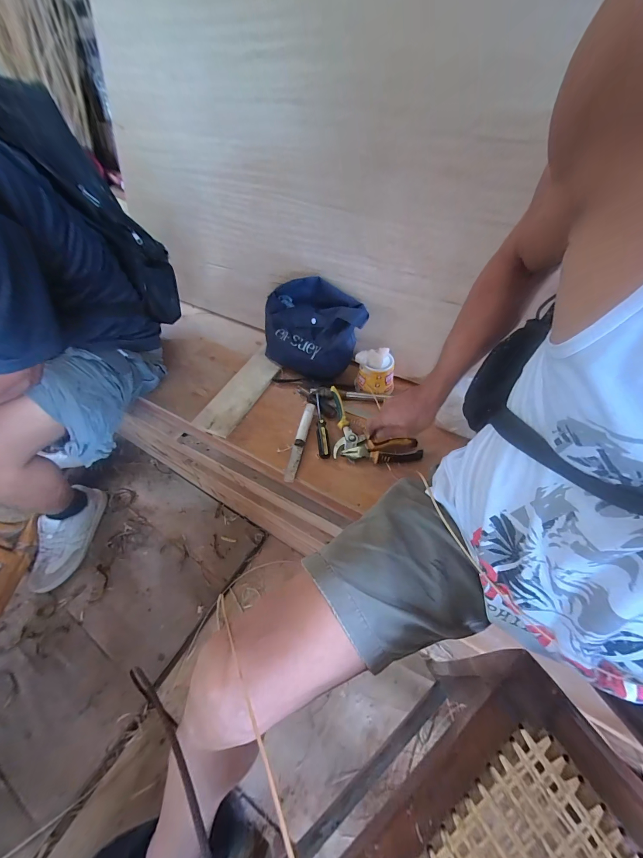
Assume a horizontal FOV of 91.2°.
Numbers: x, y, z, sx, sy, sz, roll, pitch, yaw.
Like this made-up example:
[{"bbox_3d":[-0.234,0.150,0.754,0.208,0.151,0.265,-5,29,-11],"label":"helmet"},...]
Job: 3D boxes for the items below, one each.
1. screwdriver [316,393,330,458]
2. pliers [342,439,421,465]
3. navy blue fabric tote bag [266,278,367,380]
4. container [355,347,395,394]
[{"bbox_3d":[-0.002,-0.014,0.680,0.022,0.026,0.167,-6,54,-4],"label":"screwdriver"},{"bbox_3d":[0.122,0.043,0.628,0.153,0.014,0.050,0,53,0],"label":"pliers"},{"bbox_3d":[-0.021,-0.227,0.755,0.235,0.177,0.147,28,59,19],"label":"navy blue fabric tote bag"},{"bbox_3d":[0.123,-0.130,0.728,0.084,0.085,0.068,-7,54,-5],"label":"container"}]

